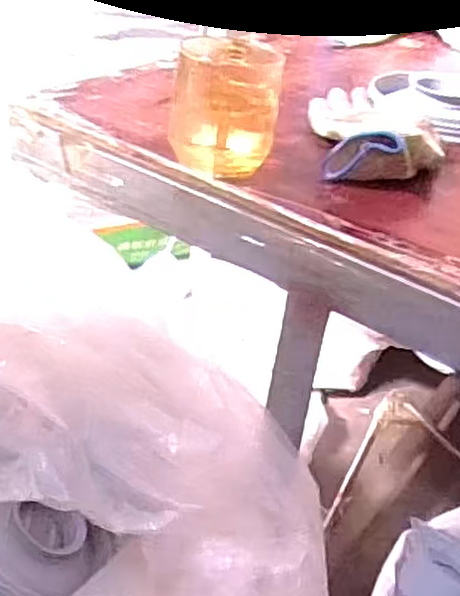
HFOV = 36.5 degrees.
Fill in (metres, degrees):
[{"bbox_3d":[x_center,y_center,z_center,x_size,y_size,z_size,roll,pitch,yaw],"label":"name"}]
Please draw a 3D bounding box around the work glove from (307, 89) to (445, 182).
[{"bbox_3d":[0.121,-0.148,0.576,0.095,0.041,0.191,5,35,-4],"label":"work glove"}]

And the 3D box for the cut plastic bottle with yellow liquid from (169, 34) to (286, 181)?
[{"bbox_3d":[-0.004,-0.142,0.513,0.076,0.077,0.082,5,35,-3],"label":"cut plastic bottle with yellow liquid"}]

